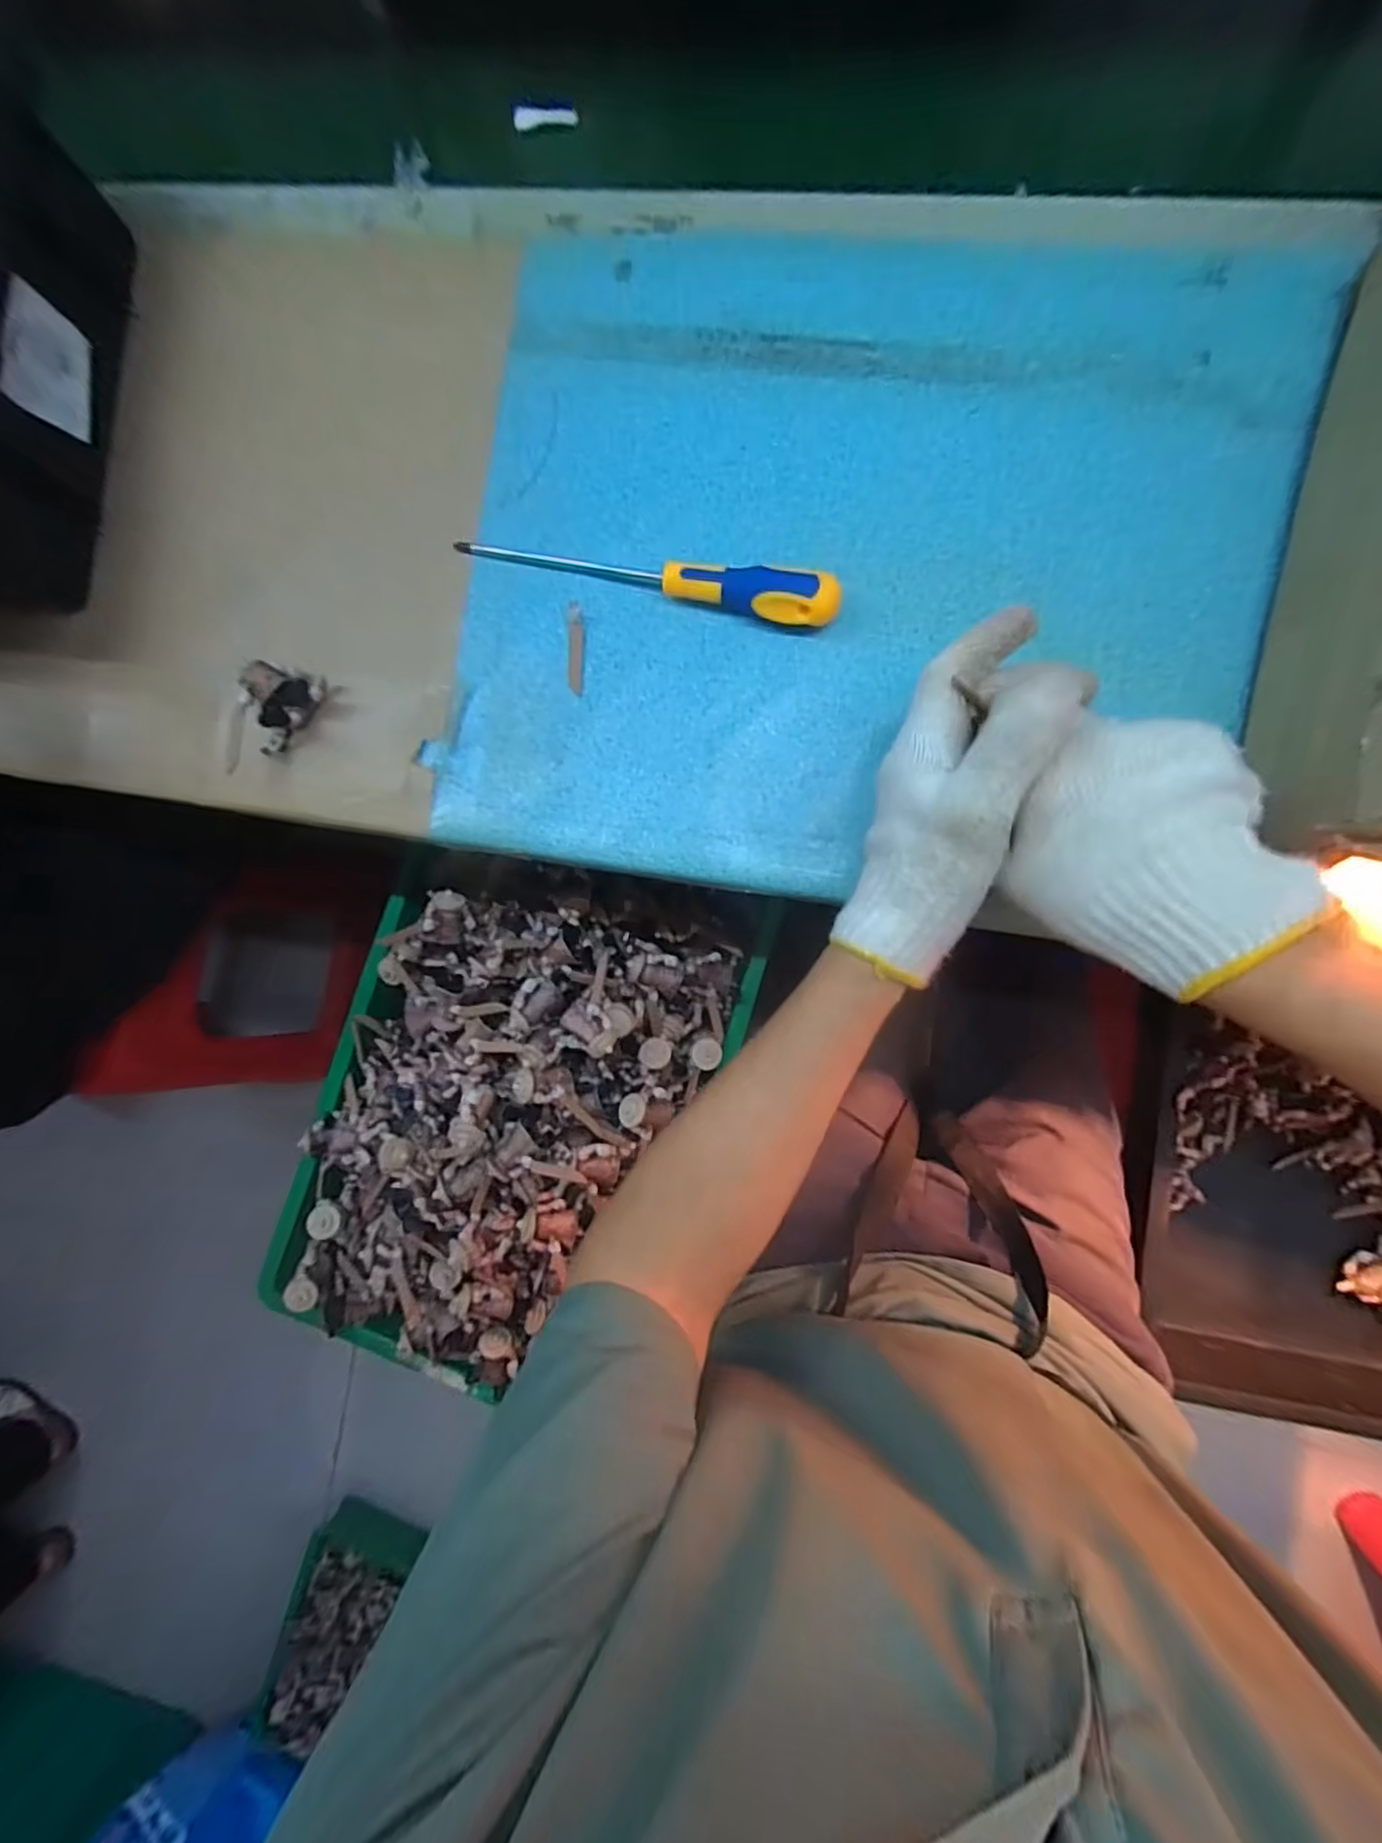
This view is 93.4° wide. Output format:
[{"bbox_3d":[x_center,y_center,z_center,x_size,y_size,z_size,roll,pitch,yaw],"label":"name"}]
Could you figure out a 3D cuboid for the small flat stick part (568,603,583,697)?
[{"bbox_3d":[-0.076,-0.179,0.427,0.010,0.006,0.058,1,89,7],"label":"small flat stick part"}]

